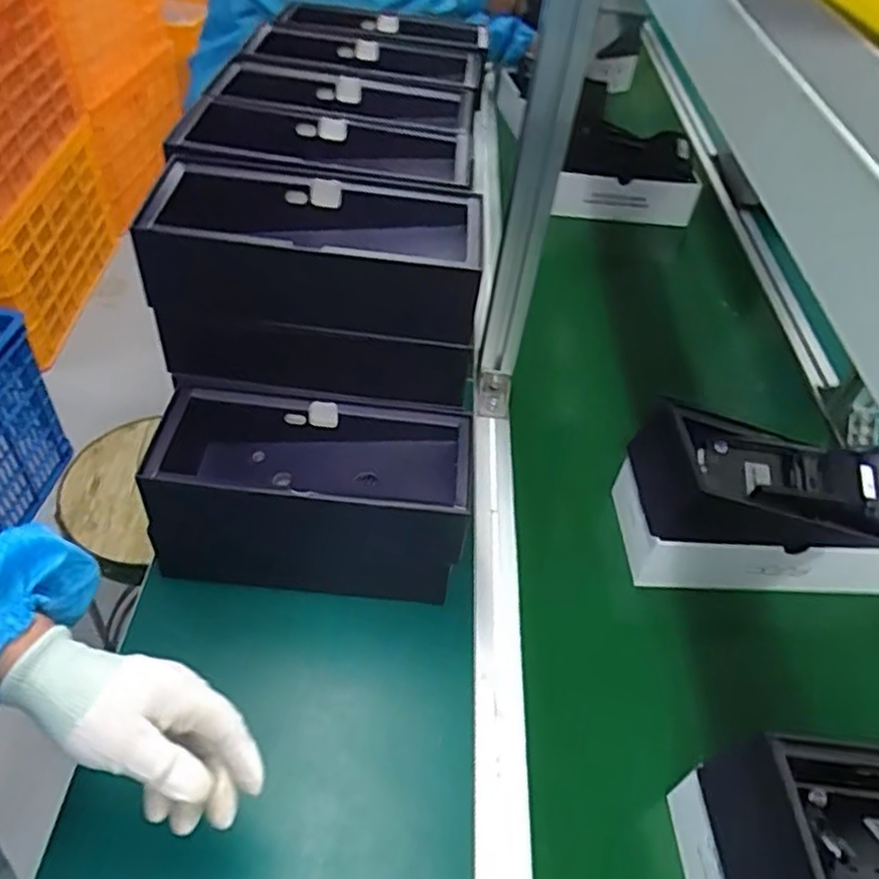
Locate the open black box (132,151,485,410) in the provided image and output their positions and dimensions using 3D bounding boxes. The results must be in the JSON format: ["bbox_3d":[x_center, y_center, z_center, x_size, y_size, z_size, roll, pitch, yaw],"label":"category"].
[{"bbox_3d":[-0.099,-0.131,0.598,0.257,0.136,0.124,8,47,-1],"label":"open black box"}]

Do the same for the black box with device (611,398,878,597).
[{"bbox_3d":[0.315,0.059,0.683,0.262,0.136,0.120,4,47,-4],"label":"black box with device"}]

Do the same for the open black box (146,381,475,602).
[{"bbox_3d":[-0.107,0.051,0.613,0.249,0.133,0.110,6,47,-2],"label":"open black box"}]

